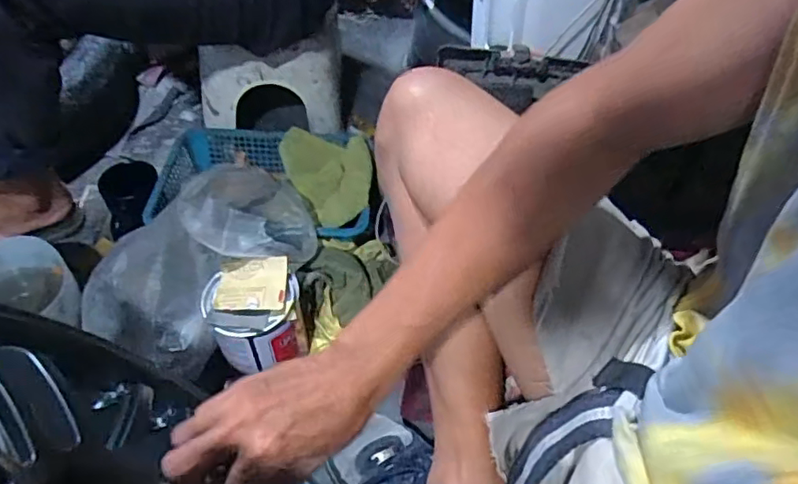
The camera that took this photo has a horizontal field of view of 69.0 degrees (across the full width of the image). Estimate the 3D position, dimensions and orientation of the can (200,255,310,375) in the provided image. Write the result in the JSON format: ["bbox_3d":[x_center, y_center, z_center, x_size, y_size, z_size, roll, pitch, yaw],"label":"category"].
[{"bbox_3d":[-0.164,0.092,0.679,0.100,0.118,0.096,3,47,-3],"label":"can"}]

